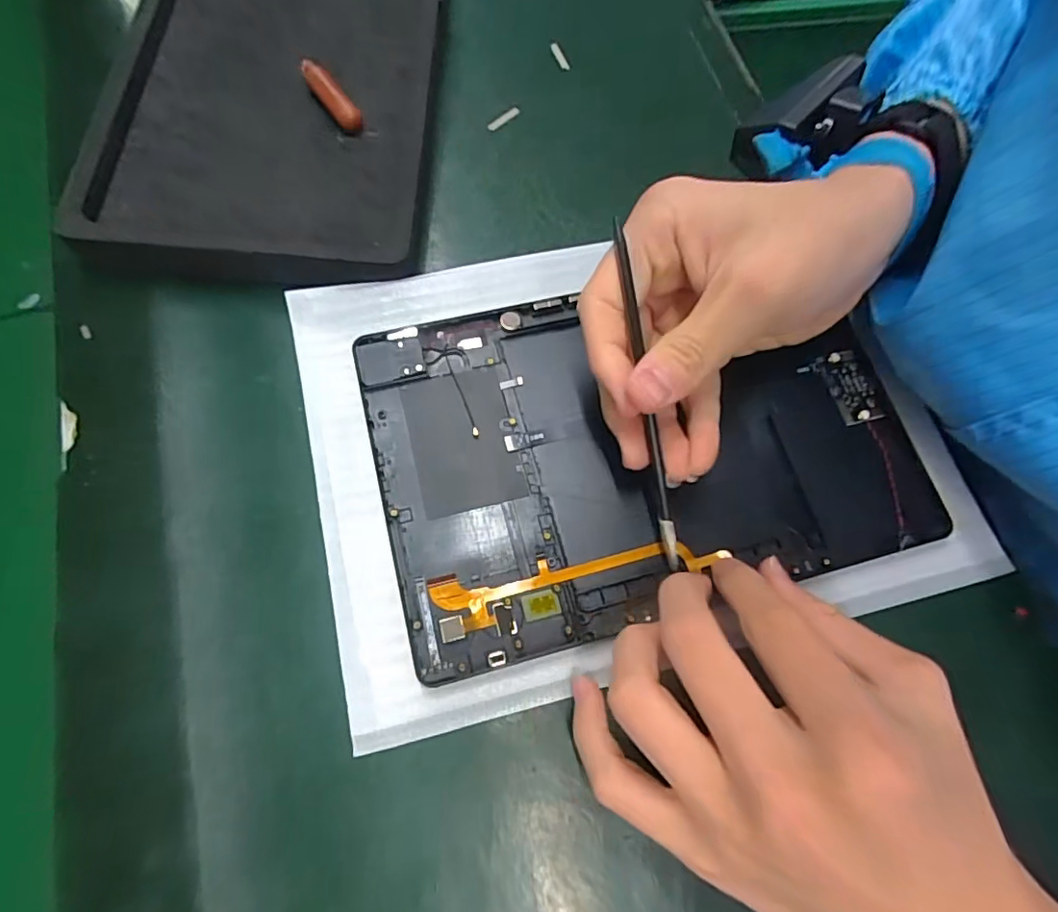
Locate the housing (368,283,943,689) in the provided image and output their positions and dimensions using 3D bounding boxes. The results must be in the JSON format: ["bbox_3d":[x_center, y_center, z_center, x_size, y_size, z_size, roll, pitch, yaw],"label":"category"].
[{"bbox_3d":[0.055,-0.009,0.262,0.242,0.012,0.154,-14,72,-8],"label":"housing"}]

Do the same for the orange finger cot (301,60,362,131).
[{"bbox_3d":[-0.103,-0.187,0.296,0.011,0.011,0.046,-35,75,-14],"label":"orange finger cot"}]

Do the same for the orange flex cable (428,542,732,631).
[{"bbox_3d":[0.021,0.051,0.236,0.121,0.004,0.022,-10,73,-8],"label":"orange flex cable"}]

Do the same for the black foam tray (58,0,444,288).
[{"bbox_3d":[-0.142,-0.200,0.300,0.178,0.031,0.245,3,70,-2],"label":"black foam tray"}]

